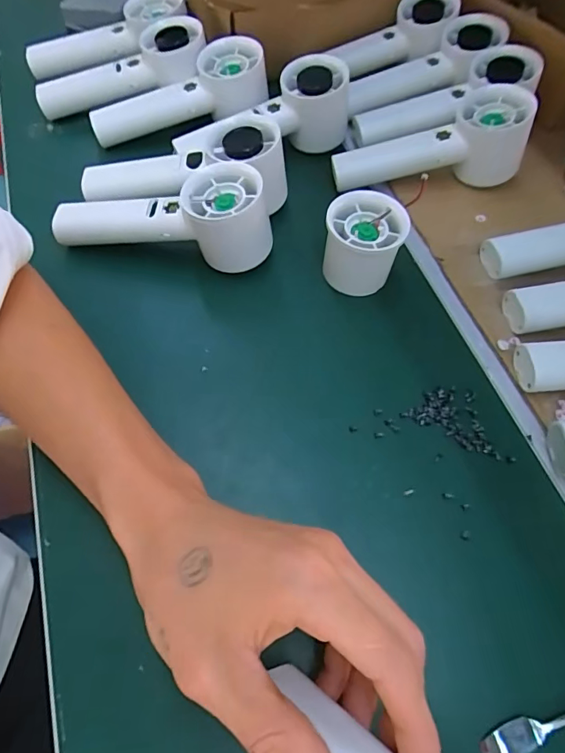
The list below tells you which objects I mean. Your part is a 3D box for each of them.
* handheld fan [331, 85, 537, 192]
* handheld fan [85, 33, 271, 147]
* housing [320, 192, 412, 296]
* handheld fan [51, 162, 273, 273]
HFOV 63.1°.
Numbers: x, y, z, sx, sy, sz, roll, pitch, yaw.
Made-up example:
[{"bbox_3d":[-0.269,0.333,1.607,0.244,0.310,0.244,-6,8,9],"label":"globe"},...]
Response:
[{"bbox_3d":[0.118,-0.192,0.379,0.150,0.060,0.055,-4,61,-3],"label":"handheld fan"},{"bbox_3d":[-0.093,-0.252,0.406,0.153,0.054,0.053,-7,61,-5],"label":"handheld fan"},{"bbox_3d":[0.058,-0.094,0.335,0.055,0.051,0.054,19,62,10],"label":"housing"},{"bbox_3d":[-0.090,-0.105,0.335,0.161,0.066,0.069,-1,61,-2],"label":"handheld fan"}]

